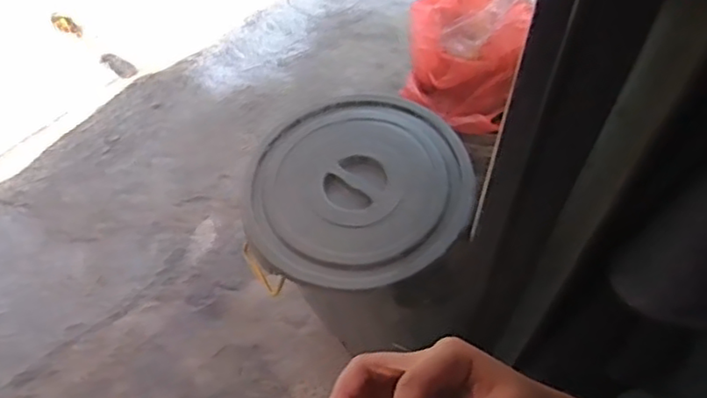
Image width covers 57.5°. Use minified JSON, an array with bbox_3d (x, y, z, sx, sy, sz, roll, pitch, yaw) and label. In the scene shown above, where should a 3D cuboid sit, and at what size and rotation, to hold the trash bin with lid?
[{"bbox_3d":[0.026,0.122,1.330,0.387,0.546,0.365,-2,59,0],"label":"trash bin with lid"}]

